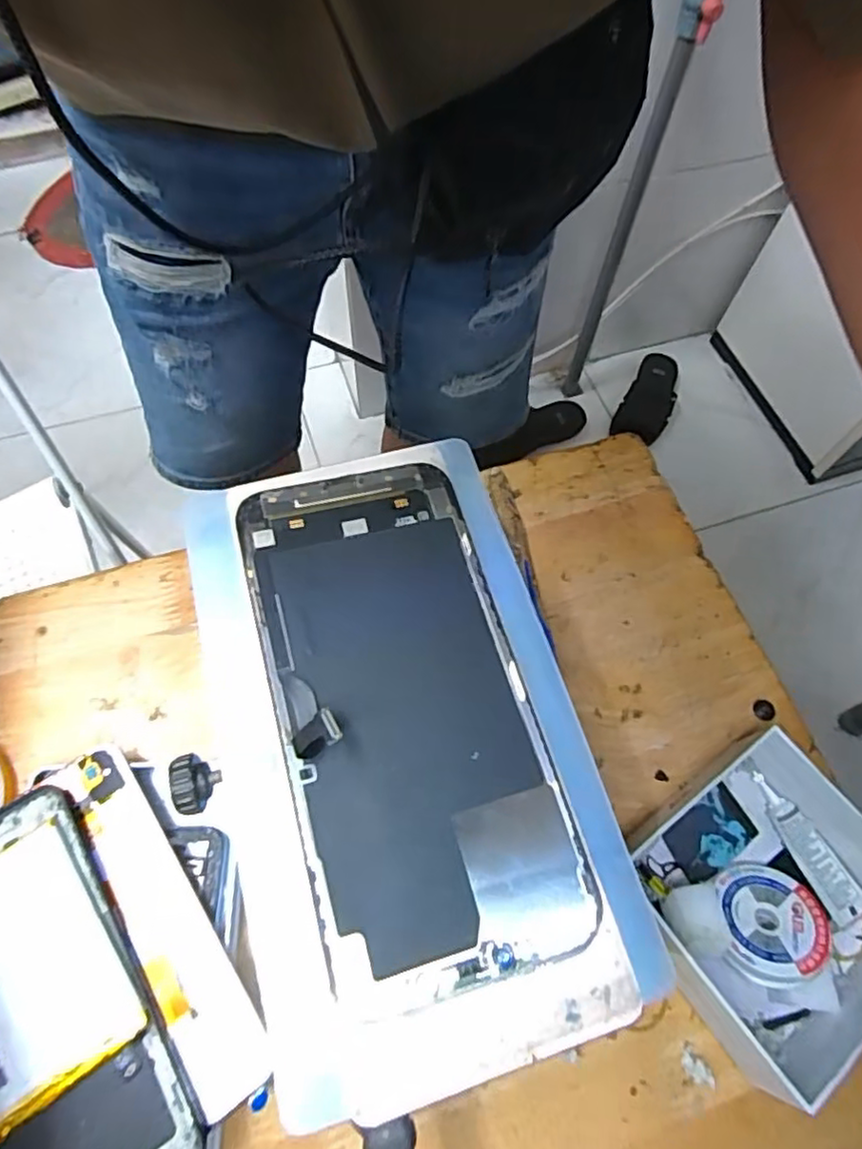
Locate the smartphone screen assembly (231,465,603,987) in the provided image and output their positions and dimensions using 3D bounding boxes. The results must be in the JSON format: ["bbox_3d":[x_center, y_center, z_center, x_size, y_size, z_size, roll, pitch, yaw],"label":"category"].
[{"bbox_3d":[-0.010,0.036,0.196,0.073,0.009,0.154,-13,66,-8],"label":"smartphone screen assembly"}]

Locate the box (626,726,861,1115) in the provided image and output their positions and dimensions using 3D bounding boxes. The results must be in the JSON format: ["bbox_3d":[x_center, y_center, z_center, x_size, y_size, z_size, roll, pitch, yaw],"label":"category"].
[{"bbox_3d":[0.153,0.142,0.279,0.109,0.043,0.105,-33,70,-16],"label":"box"}]

